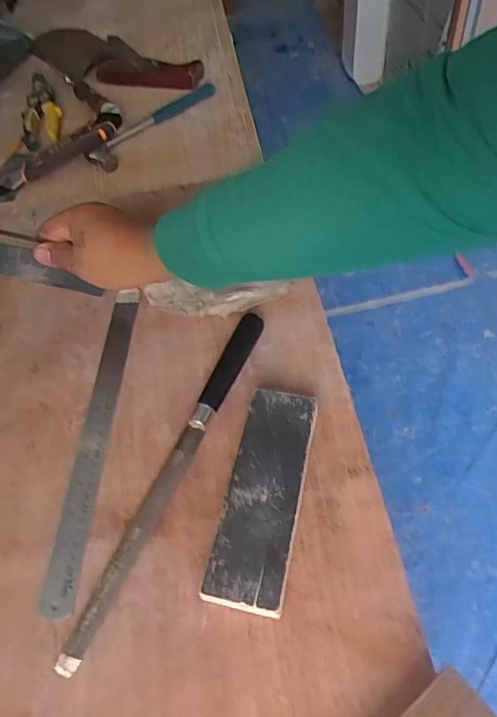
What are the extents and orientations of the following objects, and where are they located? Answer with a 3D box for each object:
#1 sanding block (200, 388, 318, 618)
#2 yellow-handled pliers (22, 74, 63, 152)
[{"bbox_3d":[0.014,0.105,0.409,0.056,0.023,0.174,8,52,12],"label":"sanding block"},{"bbox_3d":[-0.351,-0.425,0.868,0.061,0.019,0.244,-13,51,-4],"label":"yellow-handled pliers"}]

